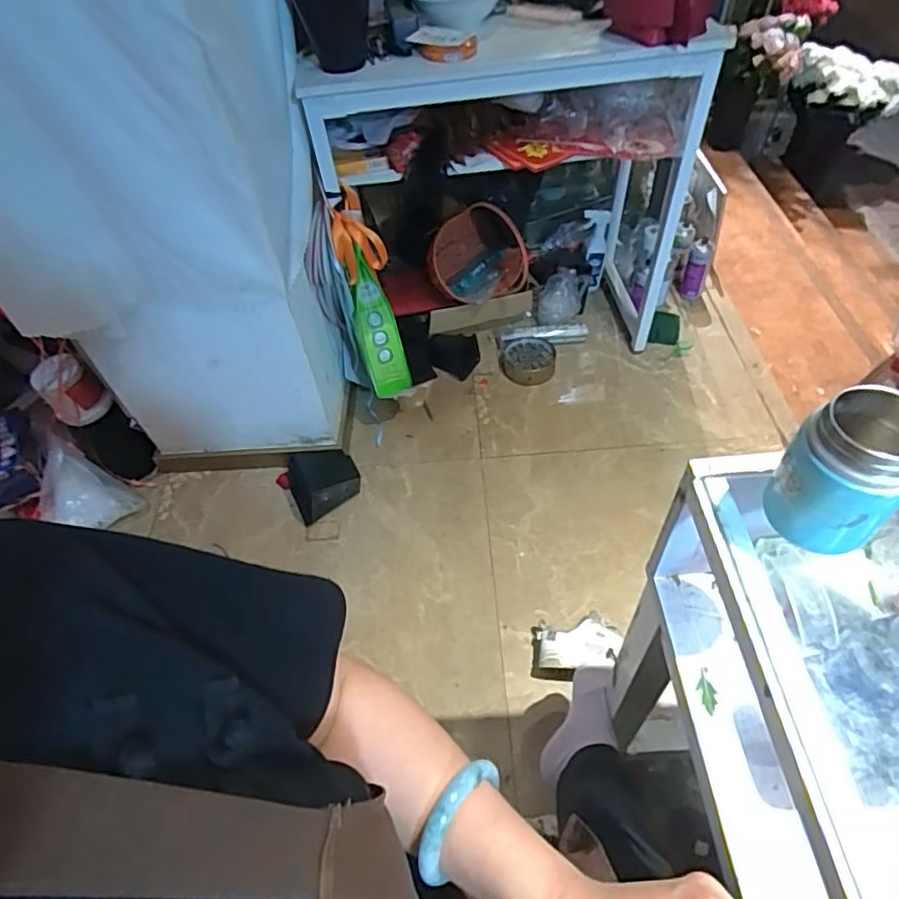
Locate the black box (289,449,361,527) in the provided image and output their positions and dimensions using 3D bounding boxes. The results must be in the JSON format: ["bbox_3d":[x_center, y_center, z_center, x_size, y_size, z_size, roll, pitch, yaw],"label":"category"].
[{"bbox_3d":[-0.290,0.070,1.369,0.154,0.075,0.129,-23,54,-14],"label":"black box"}]

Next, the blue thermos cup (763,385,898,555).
[{"bbox_3d":[0.255,0.018,0.389,0.069,0.103,0.064,28,59,24],"label":"blue thermos cup"}]

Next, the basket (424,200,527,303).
[{"bbox_3d":[0.075,-0.505,1.553,0.260,0.227,0.151,1,52,4],"label":"basket"}]

